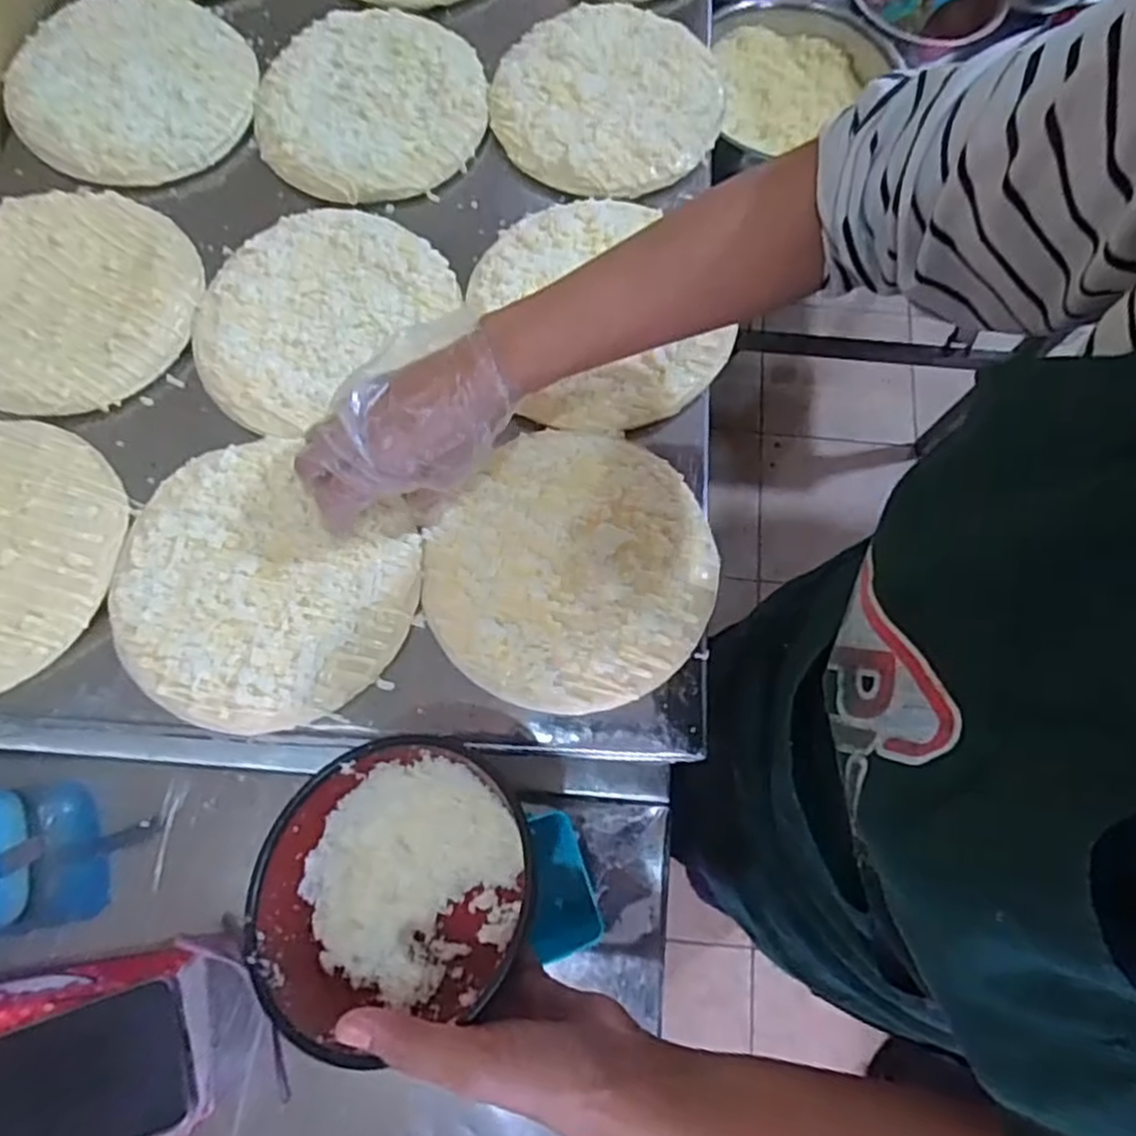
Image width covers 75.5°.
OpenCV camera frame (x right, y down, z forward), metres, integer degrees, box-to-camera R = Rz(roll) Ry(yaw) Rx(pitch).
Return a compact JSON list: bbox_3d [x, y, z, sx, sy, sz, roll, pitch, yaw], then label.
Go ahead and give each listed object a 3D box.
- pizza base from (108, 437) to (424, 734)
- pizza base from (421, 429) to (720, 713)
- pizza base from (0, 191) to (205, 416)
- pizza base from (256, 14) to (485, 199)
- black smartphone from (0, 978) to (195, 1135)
[{"bbox_3d":[-0.208,0.013,0.487,0.193,0.017,0.173,34,76,9],"label":"pizza base"},{"bbox_3d":[0.005,-0.003,0.497,0.182,0.022,0.197,0,73,-1],"label":"pizza base"},{"bbox_3d":[-0.389,-0.210,0.567,0.192,0.018,0.190,0,73,-1],"label":"pizza base"},{"bbox_3d":[-0.170,-0.400,0.635,0.190,0.026,0.181,-4,73,-2],"label":"pizza base"},{"bbox_3d":[-0.300,0.296,0.408,0.169,0.004,0.074,-17,74,-6],"label":"black smartphone"}]

